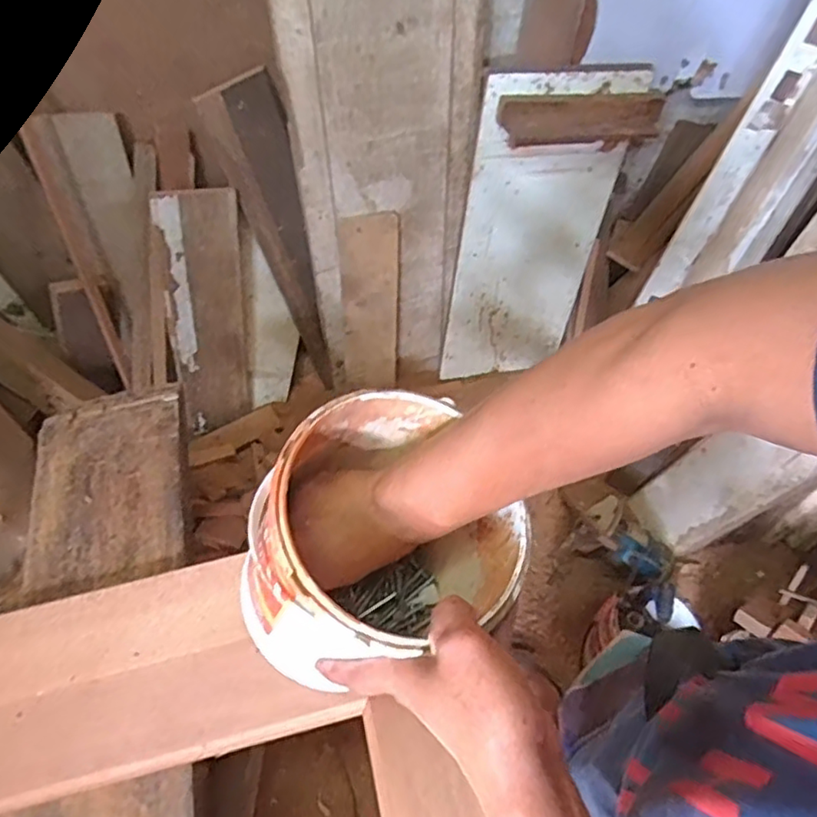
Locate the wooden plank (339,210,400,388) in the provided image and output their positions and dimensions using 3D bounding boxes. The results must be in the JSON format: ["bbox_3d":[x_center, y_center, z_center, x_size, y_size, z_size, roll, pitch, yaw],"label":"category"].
[{"bbox_3d":[-0.091,-0.260,1.561,0.151,0.489,0.025,-15,42,-19],"label":"wooden plank"}]

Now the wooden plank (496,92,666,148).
[{"bbox_3d":[0.375,-0.631,1.341,0.395,0.099,0.027,-7,39,-13],"label":"wooden plank"}]

